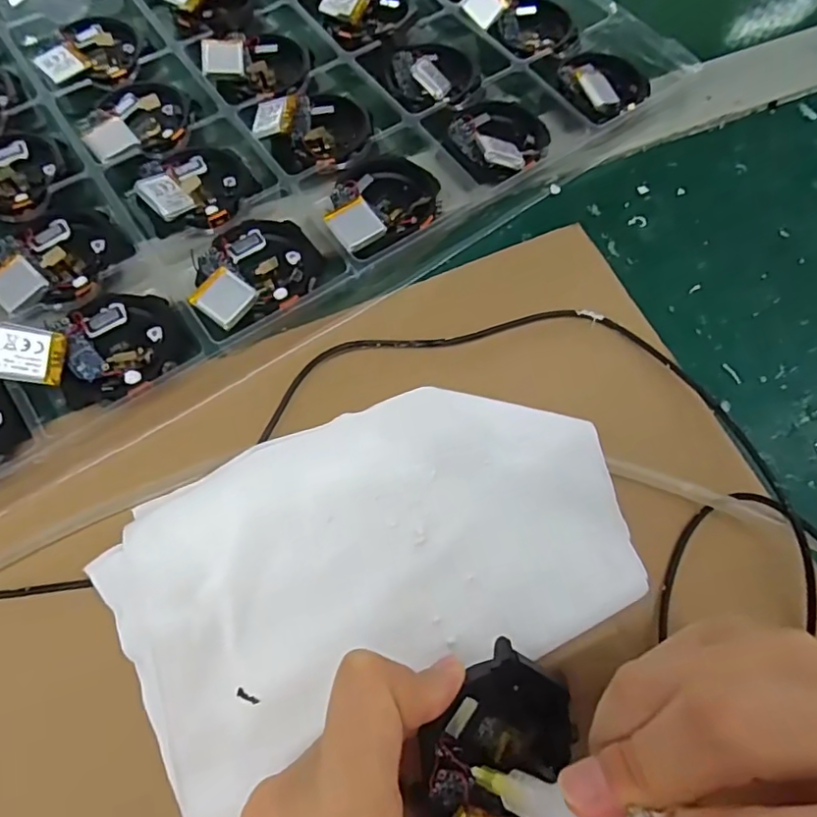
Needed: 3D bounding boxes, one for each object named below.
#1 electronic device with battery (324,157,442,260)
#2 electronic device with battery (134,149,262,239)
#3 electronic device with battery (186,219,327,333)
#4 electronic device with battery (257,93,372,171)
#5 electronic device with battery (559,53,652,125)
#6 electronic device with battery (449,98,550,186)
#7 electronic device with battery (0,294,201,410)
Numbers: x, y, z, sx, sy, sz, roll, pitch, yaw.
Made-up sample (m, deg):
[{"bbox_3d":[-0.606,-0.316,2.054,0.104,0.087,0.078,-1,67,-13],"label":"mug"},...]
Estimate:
[{"bbox_3d":[-0.012,-0.099,0.269,0.063,0.013,0.047,-39,77,-15],"label":"electronic device with battery"},{"bbox_3d":[-0.100,-0.108,0.266,0.052,0.015,0.052,-22,73,-10],"label":"electronic device with battery"},{"bbox_3d":[-0.069,-0.063,0.253,0.060,0.013,0.048,-38,76,-15],"label":"electronic device with battery"},{"bbox_3d":[-0.046,-0.141,0.283,0.056,0.013,0.052,1,70,-3],"label":"electronic device with battery"},{"bbox_3d":[0.105,-0.174,0.302,0.044,0.012,0.046,1,70,-3],"label":"electronic device with battery"},{"bbox_3d":[0.046,-0.138,0.284,0.045,0.018,0.051,35,72,9],"label":"electronic device with battery"},{"bbox_3d":[-0.126,-0.025,0.230,0.048,0.023,0.064,41,73,11],"label":"electronic device with battery"}]

